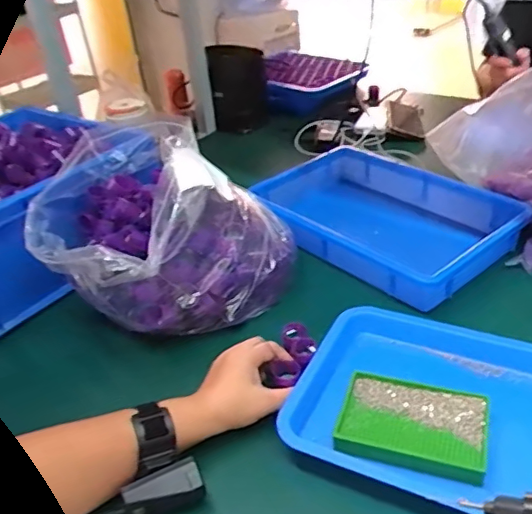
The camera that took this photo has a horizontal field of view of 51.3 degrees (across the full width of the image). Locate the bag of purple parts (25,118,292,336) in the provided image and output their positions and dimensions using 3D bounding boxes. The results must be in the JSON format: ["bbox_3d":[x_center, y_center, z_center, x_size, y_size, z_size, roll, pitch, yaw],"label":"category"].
[{"bbox_3d":[-0.137,-0.042,0.722,0.291,0.182,0.257,-20,35,-19],"label":"bag of purple parts"}]

